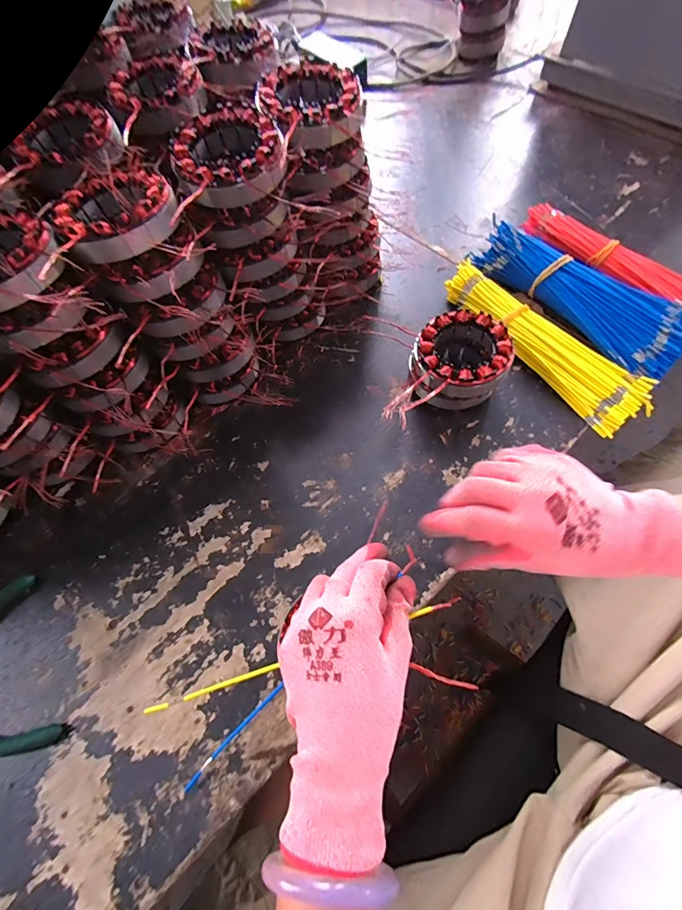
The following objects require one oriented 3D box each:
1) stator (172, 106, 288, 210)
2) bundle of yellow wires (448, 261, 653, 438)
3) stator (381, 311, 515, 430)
[{"bbox_3d":[-0.088,-0.238,0.305,0.084,0.030,0.084,-10,64,-3],"label":"stator"},{"bbox_3d":[0.217,-0.125,0.415,0.068,0.032,0.238,-32,66,-13],"label":"bundle of yellow wires"},{"bbox_3d":[0.114,-0.087,0.380,0.083,0.066,0.088,32,69,17],"label":"stator"}]

